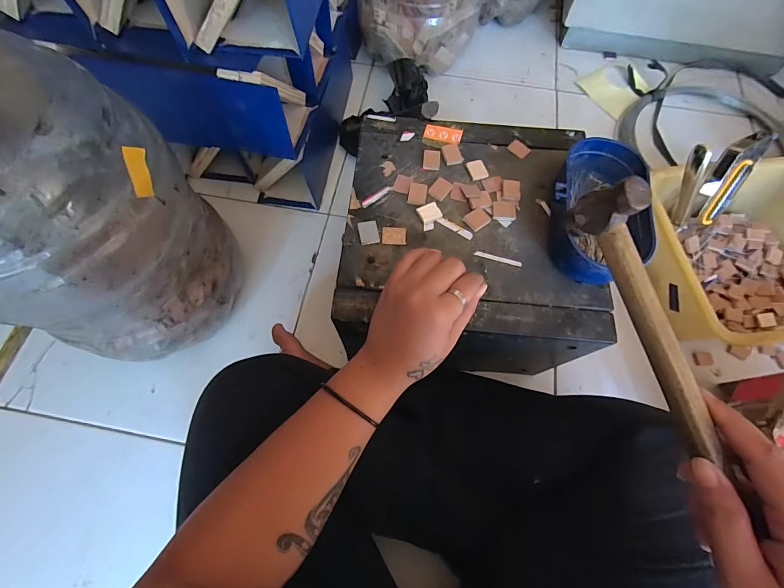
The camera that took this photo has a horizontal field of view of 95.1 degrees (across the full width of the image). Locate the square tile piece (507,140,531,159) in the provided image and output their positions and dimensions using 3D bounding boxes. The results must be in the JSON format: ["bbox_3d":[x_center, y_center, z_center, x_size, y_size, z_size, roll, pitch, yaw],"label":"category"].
[{"bbox_3d":[0.154,-0.175,0.433,0.019,0.004,0.025,-42,75,-16],"label":"square tile piece"}]

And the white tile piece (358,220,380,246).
[{"bbox_3d":[-0.025,-0.065,0.382,0.020,0.007,0.028,-11,69,-5],"label":"white tile piece"}]

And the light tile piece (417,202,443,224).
[{"bbox_3d":[0.041,-0.089,0.393,0.024,0.006,0.020,-26,71,-11],"label":"light tile piece"}]

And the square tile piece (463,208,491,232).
[{"bbox_3d":[0.093,-0.081,0.391,0.025,0.004,0.021,-35,73,-14],"label":"square tile piece"}]

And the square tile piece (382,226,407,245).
[{"bbox_3d":[0.002,-0.062,0.383,0.025,0.004,0.021,2,68,0],"label":"square tile piece"}]

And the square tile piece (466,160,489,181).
[{"bbox_3d":[0.100,-0.145,0.418,0.020,0.004,0.025,-16,69,-7],"label":"square tile piece"}]

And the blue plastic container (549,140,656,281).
[{"bbox_3d":[0.211,-0.089,0.371,0.087,0.050,0.155,13,69,4],"label":"blue plastic container"}]

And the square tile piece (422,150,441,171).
[{"bbox_3d":[0.047,-0.157,0.421,0.020,0.006,0.026,6,68,1],"label":"square tile piece"}]

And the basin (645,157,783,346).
[{"bbox_3d":[0.503,-0.058,0.520,0.262,0.098,0.262,-11,69,-5],"label":"basin"}]

